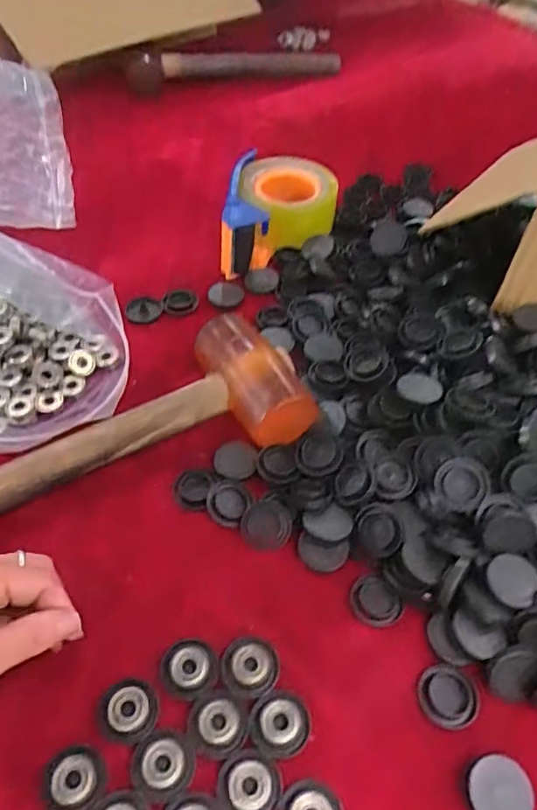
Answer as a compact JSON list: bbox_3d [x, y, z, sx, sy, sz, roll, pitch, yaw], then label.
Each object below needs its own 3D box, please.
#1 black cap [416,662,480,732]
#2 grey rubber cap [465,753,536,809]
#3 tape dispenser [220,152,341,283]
[{"bbox_3d":[0.102,0.166,0.335,0.032,0.004,0.033,1,50,-1],"label":"black cap"},{"bbox_3d":[0.118,0.197,0.298,0.030,0.013,0.032,1,50,-1],"label":"grey rubber cap"},{"bbox_3d":[0.015,-0.201,0.590,0.100,0.059,0.152,10,51,6],"label":"tape dispenser"}]

